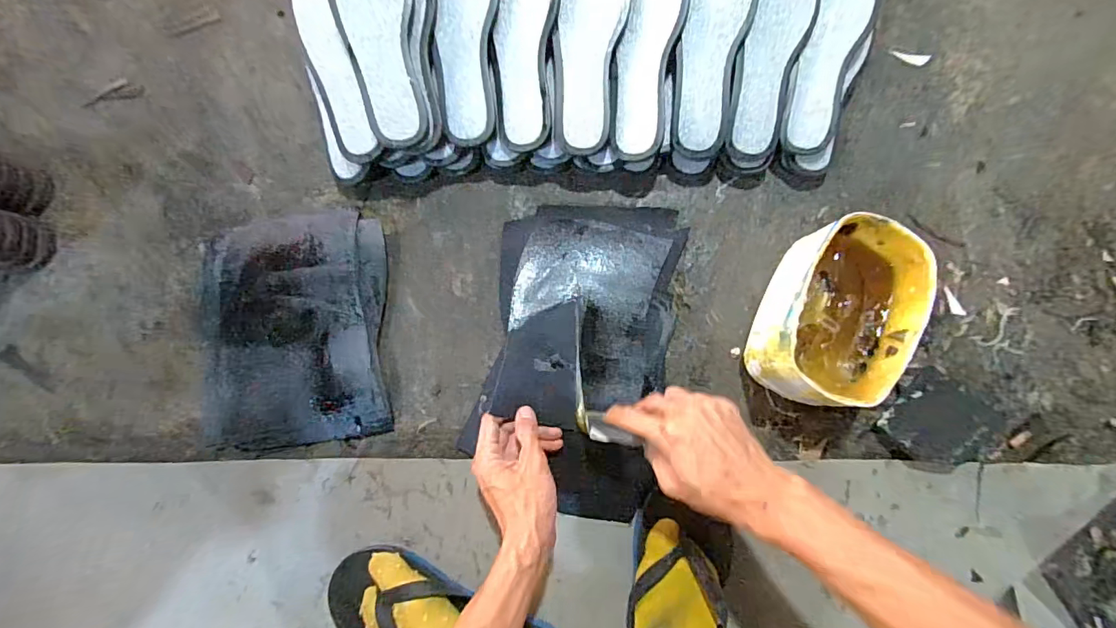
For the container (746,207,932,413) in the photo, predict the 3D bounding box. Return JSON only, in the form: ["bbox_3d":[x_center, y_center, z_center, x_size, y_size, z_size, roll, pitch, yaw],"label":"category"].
[{"bbox_3d":[0.305,0.002,0.536,0.124,0.123,0.199,29,83,2],"label":"container"}]

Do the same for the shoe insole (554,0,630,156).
[{"bbox_3d":[0.036,-0.308,0.553,0.078,0.010,0.230,5,97,-1],"label":"shoe insole"}]

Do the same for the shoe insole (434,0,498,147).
[{"bbox_3d":[-0.106,-0.319,0.549,0.069,0.012,0.234,0,97,-2],"label":"shoe insole"}]

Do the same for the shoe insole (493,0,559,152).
[{"bbox_3d":[-0.037,-0.310,0.548,0.068,0.012,0.226,2,99,-1],"label":"shoe insole"}]

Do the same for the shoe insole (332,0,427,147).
[{"bbox_3d":[-0.199,-0.310,0.531,0.080,0.018,0.236,-9,98,-3],"label":"shoe insole"}]

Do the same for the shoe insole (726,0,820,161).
[{"bbox_3d":[0.253,-0.303,0.564,0.073,0.019,0.230,13,98,0],"label":"shoe insole"}]

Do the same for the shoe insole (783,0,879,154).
[{"bbox_3d":[0.326,-0.313,0.572,0.072,0.018,0.230,15,95,0],"label":"shoe insole"}]

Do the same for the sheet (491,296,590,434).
[{"bbox_3d":[-0.021,0.059,0.532,0.095,0.011,0.139,-4,83,-2],"label":"sheet"}]

